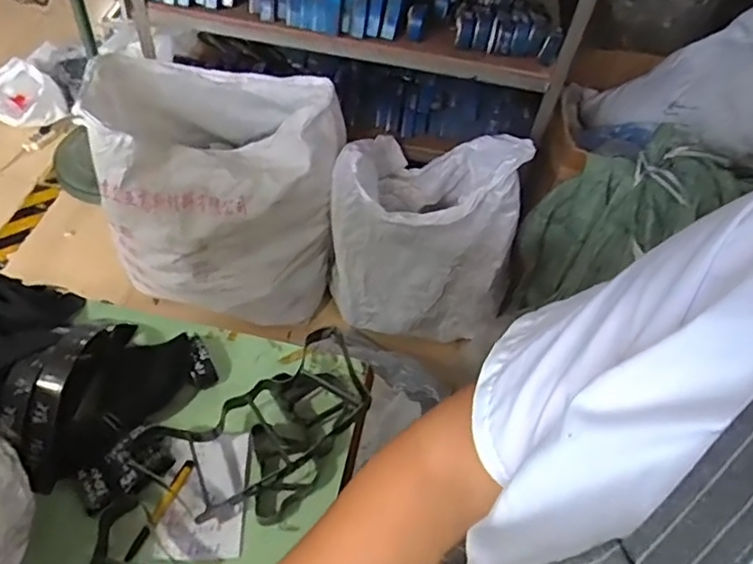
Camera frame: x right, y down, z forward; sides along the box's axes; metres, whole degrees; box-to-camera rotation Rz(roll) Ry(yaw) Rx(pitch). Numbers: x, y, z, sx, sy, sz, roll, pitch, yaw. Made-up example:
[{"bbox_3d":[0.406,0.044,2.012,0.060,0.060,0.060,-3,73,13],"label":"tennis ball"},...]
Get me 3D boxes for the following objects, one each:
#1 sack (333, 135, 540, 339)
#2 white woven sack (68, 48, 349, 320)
[{"bbox_3d":[0.129,-0.141,1.698,0.507,0.596,0.327,5,52,-1],"label":"sack"},{"bbox_3d":[-0.402,-0.213,1.684,0.586,0.664,0.371,0,52,-5],"label":"white woven sack"}]

